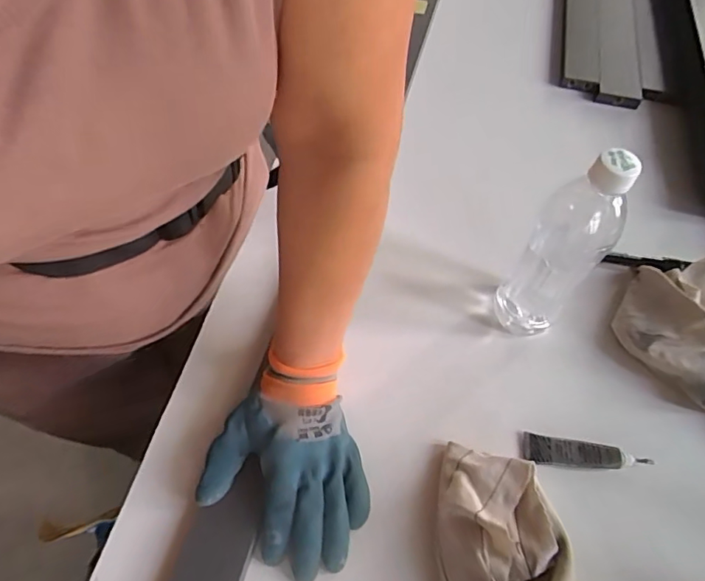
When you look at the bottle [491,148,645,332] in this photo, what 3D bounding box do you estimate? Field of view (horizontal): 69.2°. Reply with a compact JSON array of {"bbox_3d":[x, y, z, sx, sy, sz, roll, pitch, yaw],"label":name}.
[{"bbox_3d":[0.194,-0.041,0.469,0.064,0.230,0.072,31,62,16],"label":"bottle"}]

